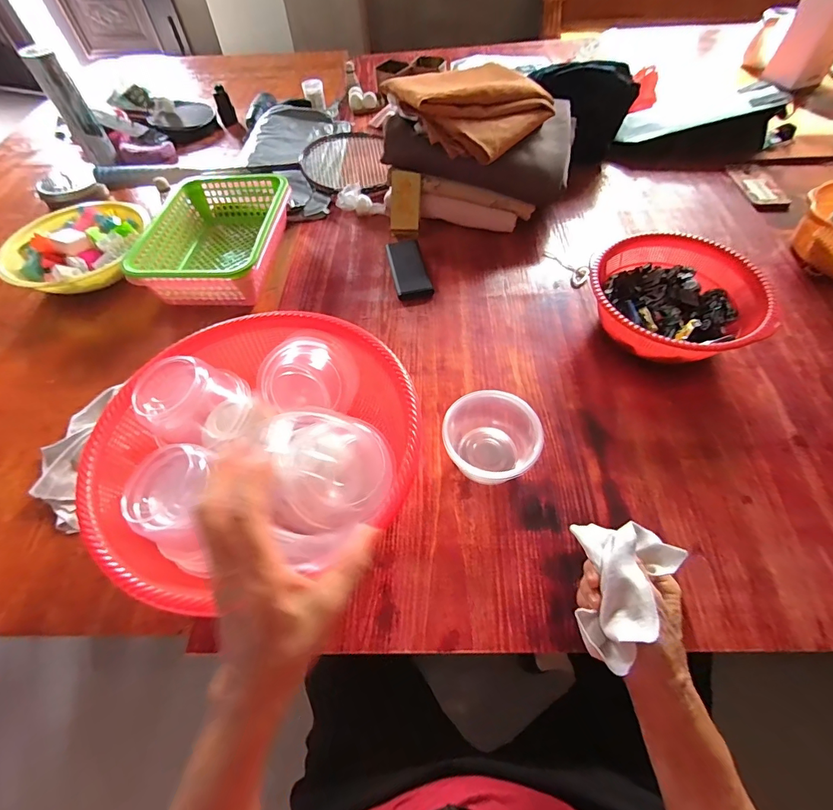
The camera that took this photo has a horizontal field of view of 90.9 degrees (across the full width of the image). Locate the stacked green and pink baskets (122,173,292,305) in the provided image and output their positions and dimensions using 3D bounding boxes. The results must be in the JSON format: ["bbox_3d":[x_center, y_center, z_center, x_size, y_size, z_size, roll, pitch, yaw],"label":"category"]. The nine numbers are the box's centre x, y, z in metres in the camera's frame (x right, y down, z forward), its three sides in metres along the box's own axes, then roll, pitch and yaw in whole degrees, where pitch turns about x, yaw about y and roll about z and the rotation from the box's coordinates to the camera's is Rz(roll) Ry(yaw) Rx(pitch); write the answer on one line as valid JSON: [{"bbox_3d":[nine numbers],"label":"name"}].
[{"bbox_3d":[-0.352,-0.305,0.750,0.228,0.091,0.310,-1,57,2],"label":"stacked green and pink baskets"}]

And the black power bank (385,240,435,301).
[{"bbox_3d":[-0.013,-0.243,0.735,0.061,0.015,0.154,-11,57,-4],"label":"black power bank"}]

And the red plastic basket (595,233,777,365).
[{"bbox_3d":[0.368,-0.147,0.605,0.219,0.091,0.227,-1,57,2],"label":"red plastic basket"}]

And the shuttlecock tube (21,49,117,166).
[{"bbox_3d":[-0.765,-0.662,0.913,0.066,0.208,0.055,-34,61,-18],"label":"shuttlecock tube"}]

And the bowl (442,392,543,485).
[{"bbox_3d":[0.096,0.043,0.510,0.114,0.075,0.124,30,63,21],"label":"bowl"}]

